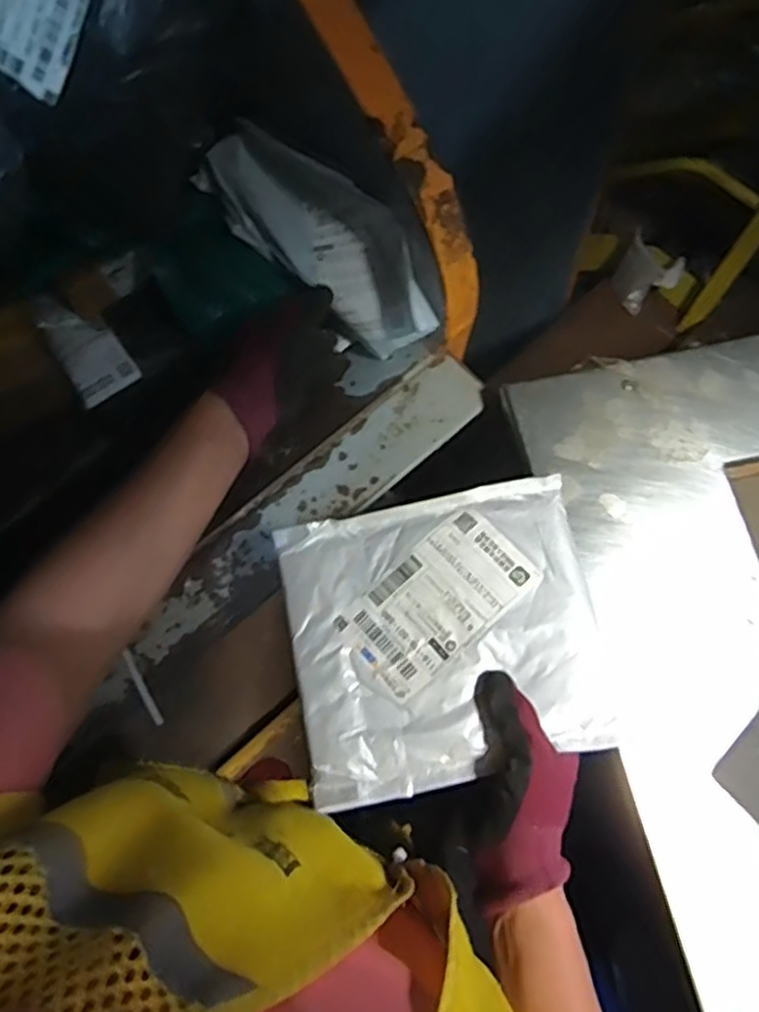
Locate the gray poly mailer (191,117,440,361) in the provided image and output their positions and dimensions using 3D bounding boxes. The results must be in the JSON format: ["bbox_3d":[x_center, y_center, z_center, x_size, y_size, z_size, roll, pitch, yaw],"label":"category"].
[{"bbox_3d":[-0.050,-0.230,0.596,0.240,0.100,0.069,42,75,3],"label":"gray poly mailer"}]

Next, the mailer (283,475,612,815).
[{"bbox_3d":[0.042,0.082,0.470,0.198,0.029,0.182,-11,73,-6],"label":"mailer"}]

